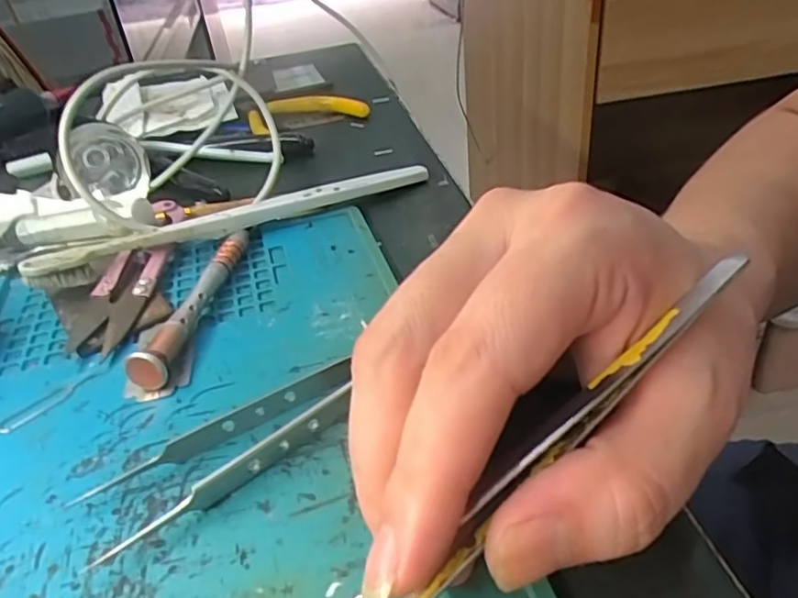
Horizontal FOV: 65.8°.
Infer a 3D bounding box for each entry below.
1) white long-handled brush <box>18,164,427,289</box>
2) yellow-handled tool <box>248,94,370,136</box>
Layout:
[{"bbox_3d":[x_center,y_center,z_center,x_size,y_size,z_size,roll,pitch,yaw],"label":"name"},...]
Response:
[{"bbox_3d":[-0.068,-0.037,0.279,0.181,0.019,0.012,-22,39,-20],"label":"white long-handled brush"},{"bbox_3d":[-0.062,-0.127,0.415,0.078,0.010,0.041,-10,36,-6],"label":"yellow-handled tool"}]

